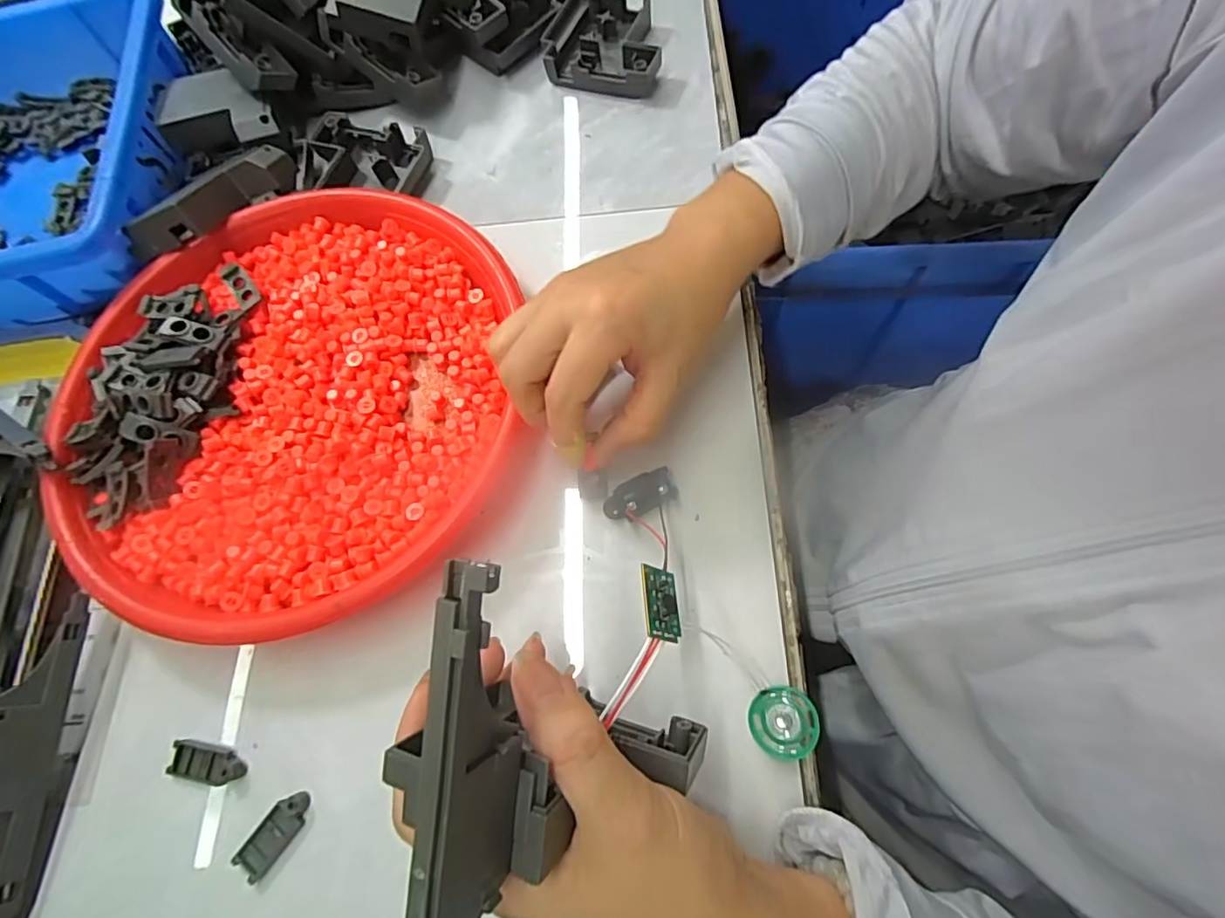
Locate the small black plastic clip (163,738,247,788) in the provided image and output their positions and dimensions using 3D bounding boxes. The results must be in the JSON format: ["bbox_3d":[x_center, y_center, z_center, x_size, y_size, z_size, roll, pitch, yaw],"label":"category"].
[{"bbox_3d":[-0.184,0.137,0.258,0.035,0.004,0.015,6,70,7],"label":"small black plastic clip"}]

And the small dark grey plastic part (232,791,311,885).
[{"bbox_3d":[-0.146,0.162,0.245,0.016,0.007,0.035,34,76,16],"label":"small dark grey plastic part"}]

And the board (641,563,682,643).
[{"bbox_3d":[0.019,0.055,0.219,0.017,0.004,0.029,21,48,-31],"label":"board"}]

